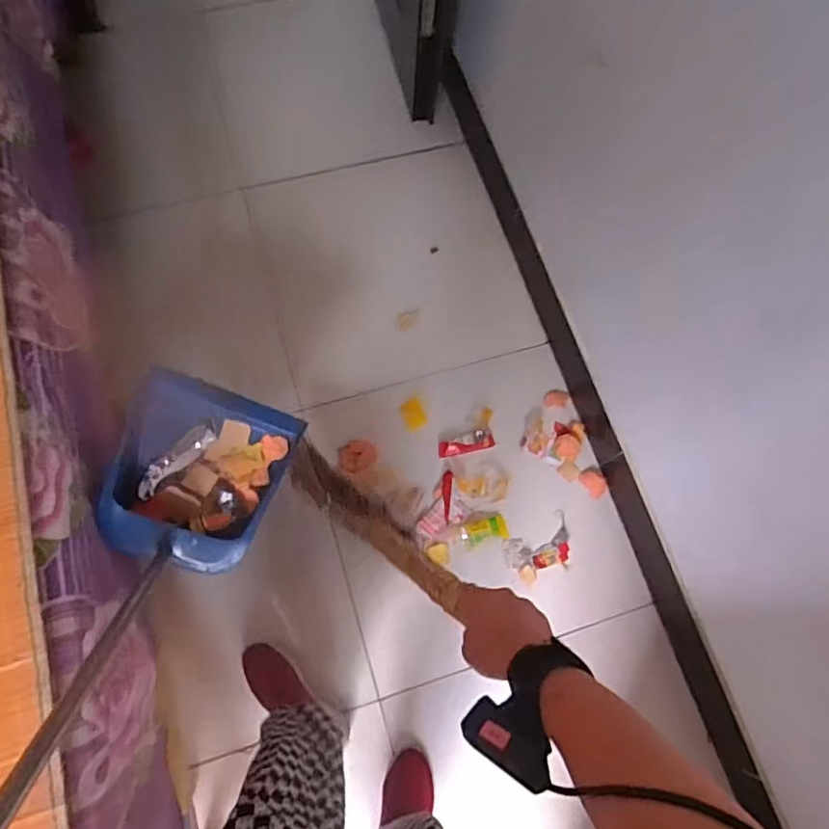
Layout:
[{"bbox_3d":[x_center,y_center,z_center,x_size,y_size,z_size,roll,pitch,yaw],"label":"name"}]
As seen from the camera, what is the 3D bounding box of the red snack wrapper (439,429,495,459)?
[{"bbox_3d":[0.114,0.064,1.295,0.124,0.007,0.042,-15,77,-3],"label":"red snack wrapper"}]

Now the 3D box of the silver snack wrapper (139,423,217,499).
[{"bbox_3d":[-0.370,0.070,0.900,0.038,0.021,0.137,41,80,9],"label":"silver snack wrapper"}]

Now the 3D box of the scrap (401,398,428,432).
[{"bbox_3d":[-0.001,0.001,1.304,0.049,0.005,0.067,-23,78,-5],"label":"scrap"}]

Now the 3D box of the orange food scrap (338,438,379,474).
[{"bbox_3d":[-0.123,0.089,1.271,0.081,0.010,0.068,-22,78,-5],"label":"orange food scrap"}]

